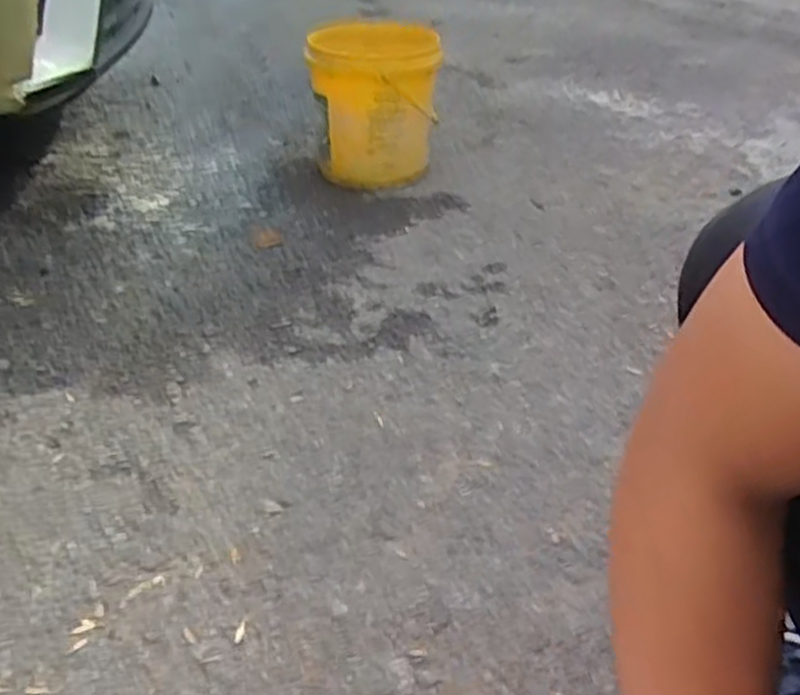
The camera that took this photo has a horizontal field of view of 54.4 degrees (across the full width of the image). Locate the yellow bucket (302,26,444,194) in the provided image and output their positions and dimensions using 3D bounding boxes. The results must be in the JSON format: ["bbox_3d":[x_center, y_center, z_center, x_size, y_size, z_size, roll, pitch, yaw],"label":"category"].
[{"bbox_3d":[-0.051,-0.445,1.462,0.224,0.283,0.265,-1,33,-4],"label":"yellow bucket"}]

